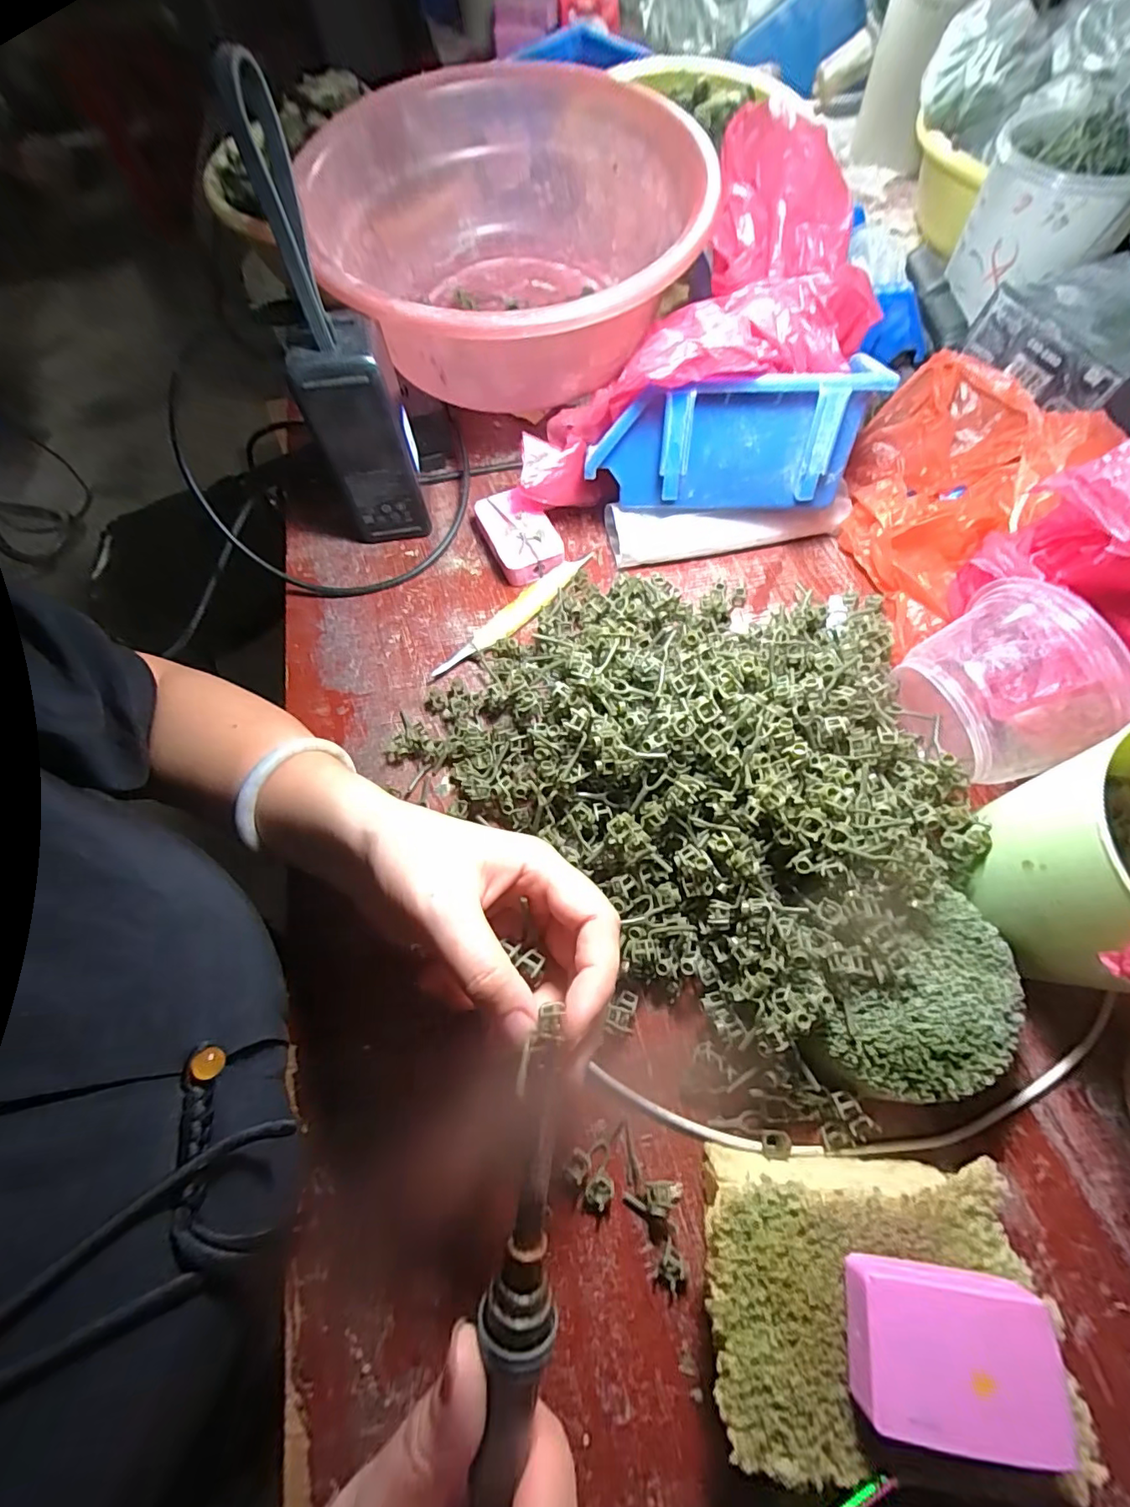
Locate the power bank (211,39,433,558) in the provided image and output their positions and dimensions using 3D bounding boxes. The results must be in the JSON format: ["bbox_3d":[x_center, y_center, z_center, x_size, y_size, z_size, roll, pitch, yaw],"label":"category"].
[{"bbox_3d":[-0.132,-0.217,0.313,0.060,0.220,0.046,-19,68,-6],"label":"power bank"}]

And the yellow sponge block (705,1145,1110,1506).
[{"bbox_3d":[0.128,0.226,0.224,0.137,0.044,0.097,2,68,3],"label":"yellow sponge block"}]

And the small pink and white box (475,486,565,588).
[{"bbox_3d":[-0.034,-0.161,0.391,0.046,0.021,0.071,-25,69,-8],"label":"small pink and white box"}]

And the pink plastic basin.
[{"bbox_3d":[-0.037,-0.335,0.359,0.241,0.091,0.248,-1,68,2],"label":"pink plastic basin"}]

